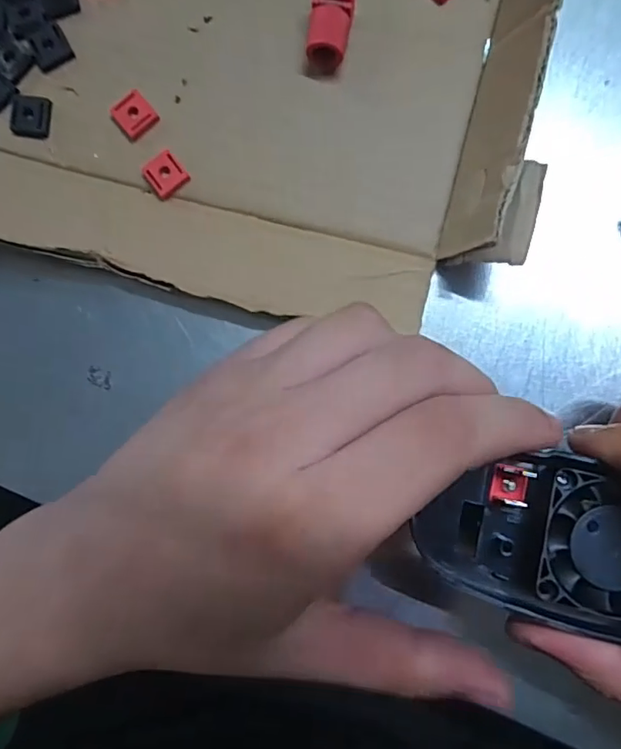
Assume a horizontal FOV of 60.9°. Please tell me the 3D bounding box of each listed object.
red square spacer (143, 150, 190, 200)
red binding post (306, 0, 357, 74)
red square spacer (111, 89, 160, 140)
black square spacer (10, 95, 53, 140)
[{"bbox_3d":[-0.053,-0.073,0.193,0.013,0.004,0.013,-39,87,3],"label":"red square spacer"},{"bbox_3d":[0.008,-0.125,0.183,0.015,0.010,0.035,10,104,3],"label":"red binding post"},{"bbox_3d":[-0.064,-0.094,0.192,0.014,0.004,0.012,-40,87,3],"label":"red square spacer"},{"bbox_3d":[-0.102,-0.095,0.193,0.014,0.004,0.015,8,90,5],"label":"black square spacer"}]

